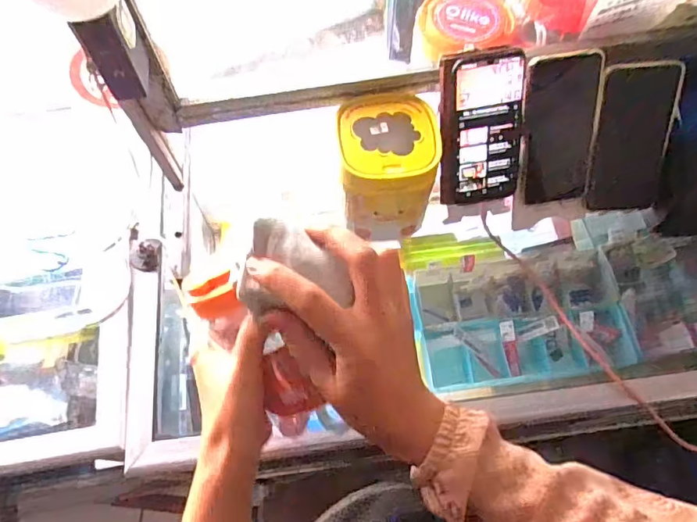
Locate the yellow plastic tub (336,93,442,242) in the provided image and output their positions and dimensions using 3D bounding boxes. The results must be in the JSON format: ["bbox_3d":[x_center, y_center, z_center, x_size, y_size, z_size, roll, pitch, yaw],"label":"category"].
[{"bbox_3d":[0.039,-0.098,0.552,0.107,0.122,0.110,-6,65,-3],"label":"yellow plastic tub"}]

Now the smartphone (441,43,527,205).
[{"bbox_3d":[0.143,-0.137,0.526,0.087,0.160,0.013,-11,35,-4],"label":"smartphone"}]

